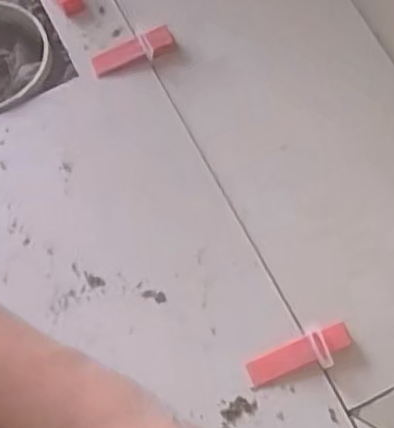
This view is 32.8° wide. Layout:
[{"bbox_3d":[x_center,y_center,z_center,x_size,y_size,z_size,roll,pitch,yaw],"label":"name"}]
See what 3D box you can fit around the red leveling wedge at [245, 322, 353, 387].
[{"bbox_3d":[0.078,0.105,0.502,0.081,0.015,0.019,-22,74,-5],"label":"red leveling wedge"}]

